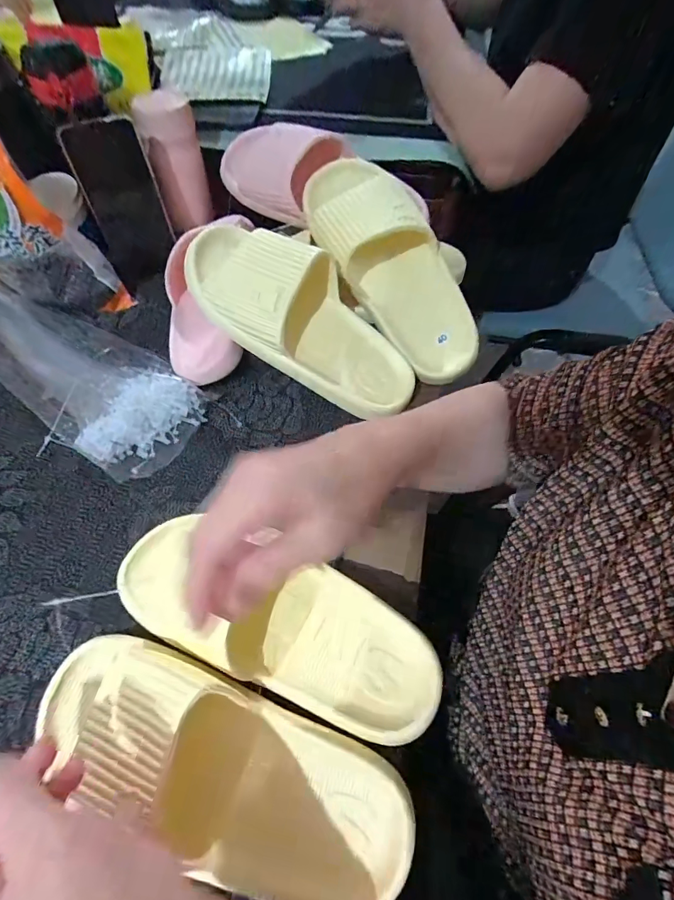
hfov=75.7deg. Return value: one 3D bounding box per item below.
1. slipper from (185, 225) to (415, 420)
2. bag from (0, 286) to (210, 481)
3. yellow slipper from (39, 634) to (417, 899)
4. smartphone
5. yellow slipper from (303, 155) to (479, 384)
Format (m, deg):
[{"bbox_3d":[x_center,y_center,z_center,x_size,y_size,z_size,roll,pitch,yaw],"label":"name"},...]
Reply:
[{"bbox_3d":[-0.033,-0.131,0.427,0.260,0.072,0.103,37,64,-6],"label":"slipper"},{"bbox_3d":[-0.308,-0.110,0.470,0.393,0.033,0.122,34,65,18],"label":"bag"},{"bbox_3d":[-0.076,0.188,0.261,0.255,0.062,0.083,21,61,10],"label":"yellow slipper"},{"bbox_3d":[-0.243,-0.276,0.500,0.081,0.166,0.009,-15,42,-6],"label":"smartphone"},{"bbox_3d":[0.065,-0.196,0.455,0.117,0.070,0.260,-33,90,-18],"label":"yellow slipper"}]

